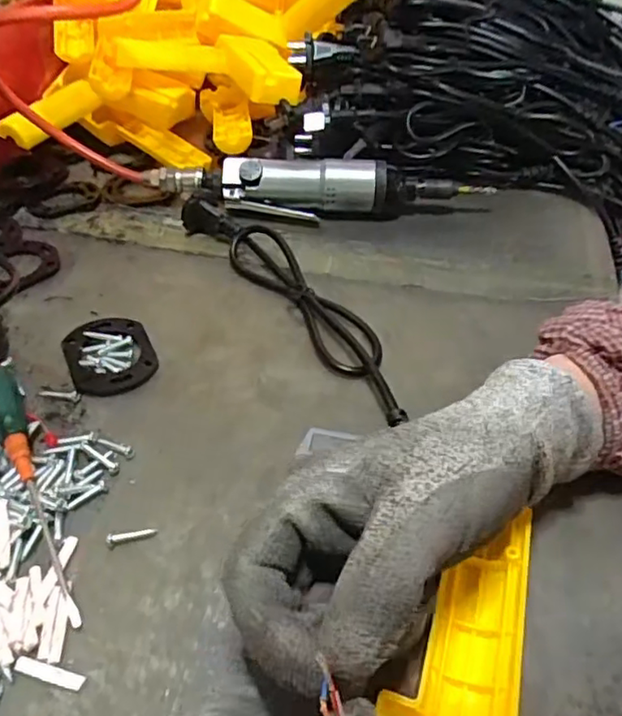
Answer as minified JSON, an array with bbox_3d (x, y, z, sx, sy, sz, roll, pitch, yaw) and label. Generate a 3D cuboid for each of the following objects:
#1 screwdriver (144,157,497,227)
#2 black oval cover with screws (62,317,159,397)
[{"bbox_3d":[0.003,-0.134,0.480,0.258,0.039,0.035,5,44,2],"label":"screwdriver"},{"bbox_3d":[-0.120,-0.002,0.359,0.048,0.010,0.058,-20,49,-21],"label":"black oval cover with screws"}]

